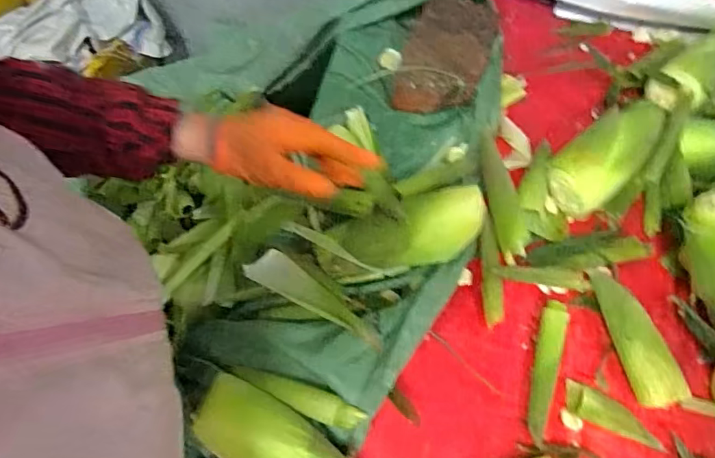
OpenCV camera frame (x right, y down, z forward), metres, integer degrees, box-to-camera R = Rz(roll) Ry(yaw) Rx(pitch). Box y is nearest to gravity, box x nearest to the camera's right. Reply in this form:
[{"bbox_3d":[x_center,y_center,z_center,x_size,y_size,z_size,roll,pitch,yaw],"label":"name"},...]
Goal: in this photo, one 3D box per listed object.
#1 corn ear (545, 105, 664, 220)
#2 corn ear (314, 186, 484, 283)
[{"bbox_3d":[0.319,-0.098,0.636,0.180,0.066,0.081,-39,71,-17],"label":"corn ear"},{"bbox_3d":[0.052,0.005,0.583,0.200,0.055,0.082,-18,66,-8],"label":"corn ear"}]

